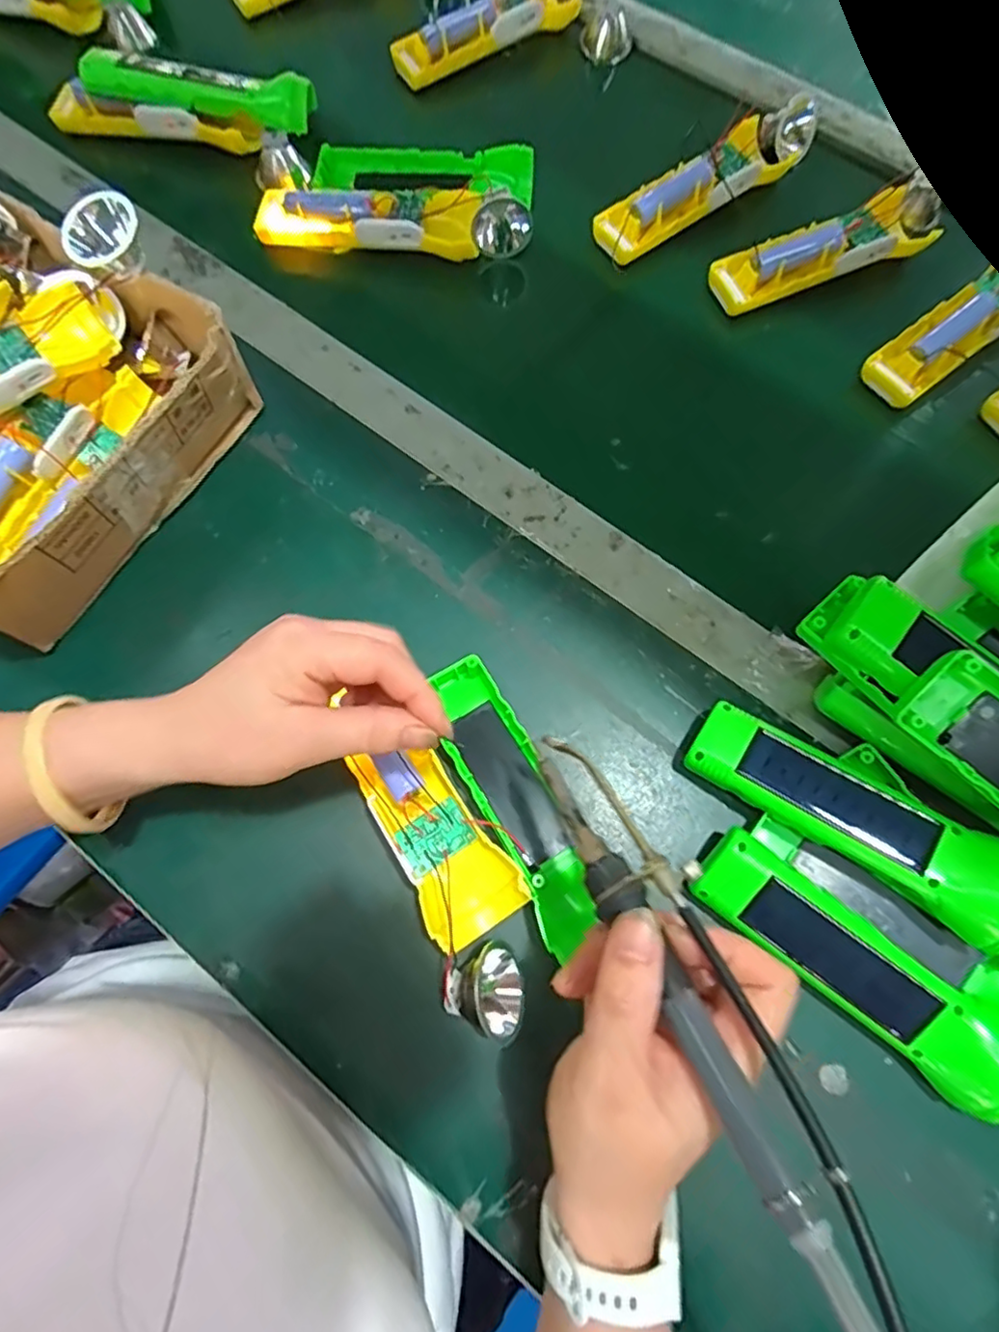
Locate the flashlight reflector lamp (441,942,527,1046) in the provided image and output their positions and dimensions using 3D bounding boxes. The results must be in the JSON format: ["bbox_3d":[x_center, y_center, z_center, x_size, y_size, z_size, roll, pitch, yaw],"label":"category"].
[{"bbox_3d":[-0.006,0.162,0.302,0.038,0.028,0.045,-18,74,-6],"label":"flashlight reflector lamp"}]

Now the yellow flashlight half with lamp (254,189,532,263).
[{"bbox_3d":[-0.079,-0.326,0.449,0.195,0.029,0.040,5,72,1],"label":"yellow flashlight half with lamp"}]

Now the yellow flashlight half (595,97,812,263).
[{"bbox_3d":[0.165,-0.370,0.468,0.205,0.032,0.048,-36,80,-7],"label":"yellow flashlight half"}]

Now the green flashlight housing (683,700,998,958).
[{"bbox_3d":[0.174,0.074,0.312,0.156,0.060,0.043,35,80,7],"label":"green flashlight housing"}]

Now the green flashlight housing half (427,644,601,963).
[{"bbox_3d":[0.007,0.068,0.331,0.039,0.017,0.156,-24,71,-8],"label":"green flashlight housing half"}]

